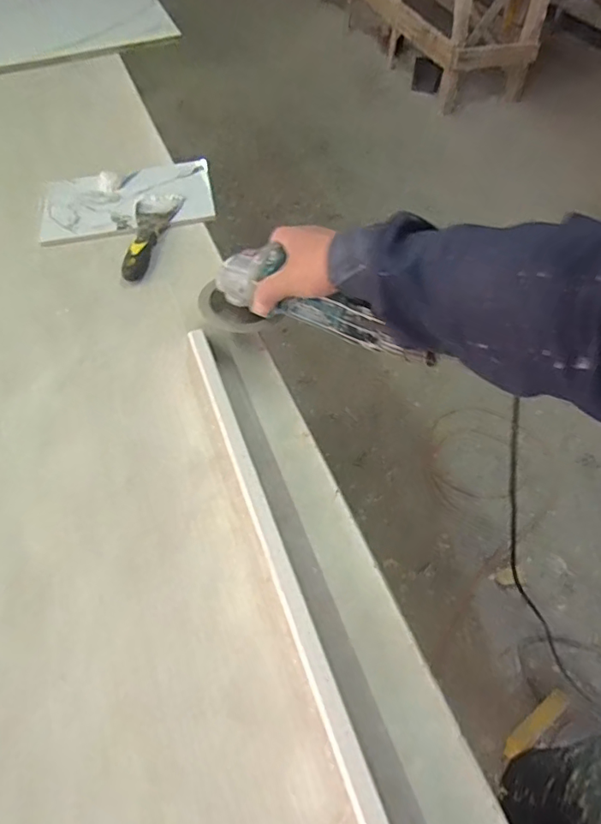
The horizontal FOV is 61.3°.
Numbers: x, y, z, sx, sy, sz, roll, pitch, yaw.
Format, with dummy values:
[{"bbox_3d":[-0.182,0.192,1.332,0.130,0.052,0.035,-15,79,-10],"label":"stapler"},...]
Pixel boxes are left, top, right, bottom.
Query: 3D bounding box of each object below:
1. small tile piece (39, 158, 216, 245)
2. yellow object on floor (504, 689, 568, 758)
[{"bbox_3d":[-0.275,-0.340,0.810,0.262,0.007,0.163,-10,57,-4],"label":"small tile piece"},{"bbox_3d":[0.518,0.682,1.109,0.192,0.020,0.039,-31,59,-19],"label":"yellow object on floor"}]

